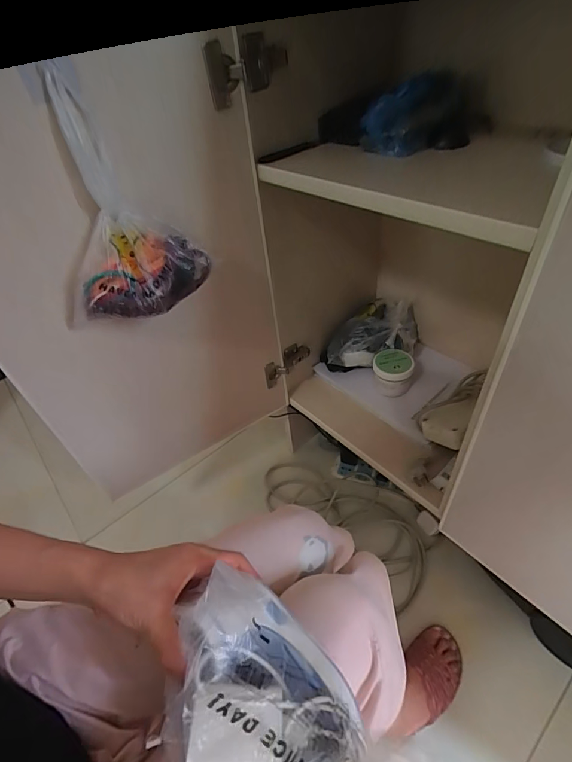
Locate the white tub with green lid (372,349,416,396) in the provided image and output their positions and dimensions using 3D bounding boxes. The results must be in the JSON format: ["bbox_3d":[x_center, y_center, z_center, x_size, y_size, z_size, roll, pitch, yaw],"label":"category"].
[{"bbox_3d":[0.212,-0.014,0.778,0.077,0.076,0.065,5,44,13],"label":"white tub with green lid"}]

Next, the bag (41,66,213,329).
[{"bbox_3d":[-0.187,-0.177,0.415,0.170,0.210,0.091,-25,46,-18],"label":"bag"}]

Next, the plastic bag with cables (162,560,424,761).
[{"bbox_3d":[-0.015,0.197,0.235,0.099,0.050,0.147,-35,49,-26],"label":"plastic bag with cables"}]

